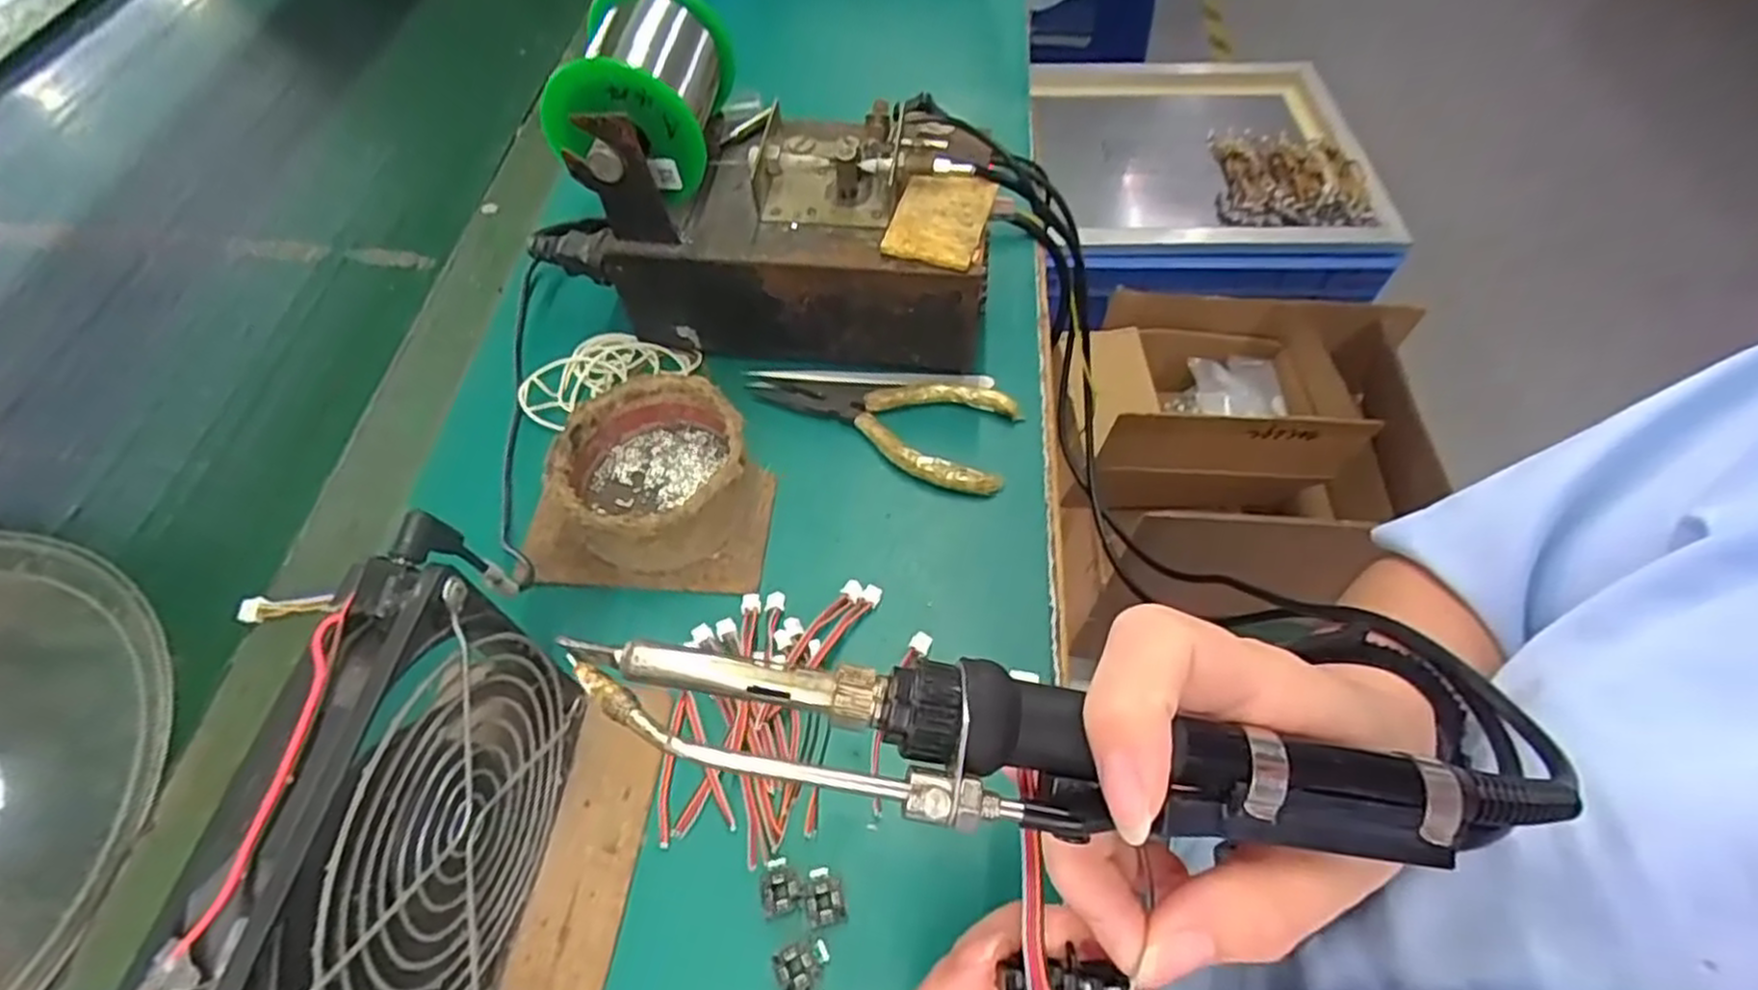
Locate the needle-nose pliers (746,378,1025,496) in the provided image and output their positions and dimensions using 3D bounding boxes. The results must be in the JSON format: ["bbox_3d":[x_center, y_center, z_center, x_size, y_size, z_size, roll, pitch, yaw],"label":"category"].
[{"bbox_3d":[-0.001,-0.039,0.381,0.135,0.012,0.057,14,59,10],"label":"needle-nose pliers"}]

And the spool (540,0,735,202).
[{"bbox_3d":[-0.106,-0.175,0.348,0.066,0.070,0.095,4,58,2],"label":"spool"}]

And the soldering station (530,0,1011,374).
[{"bbox_3d":[-0.054,-0.154,0.378,0.222,0.131,0.122,4,58,4],"label":"soldering station"}]

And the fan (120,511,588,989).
[{"bbox_3d":[-0.133,0.095,0.230,0.029,0.126,0.124,7,58,5],"label":"fan"}]

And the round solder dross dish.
[{"bbox_3d":[-0.101,-0.012,0.345,0.081,0.042,0.080,-1,58,1],"label":"round solder dross dish"}]

